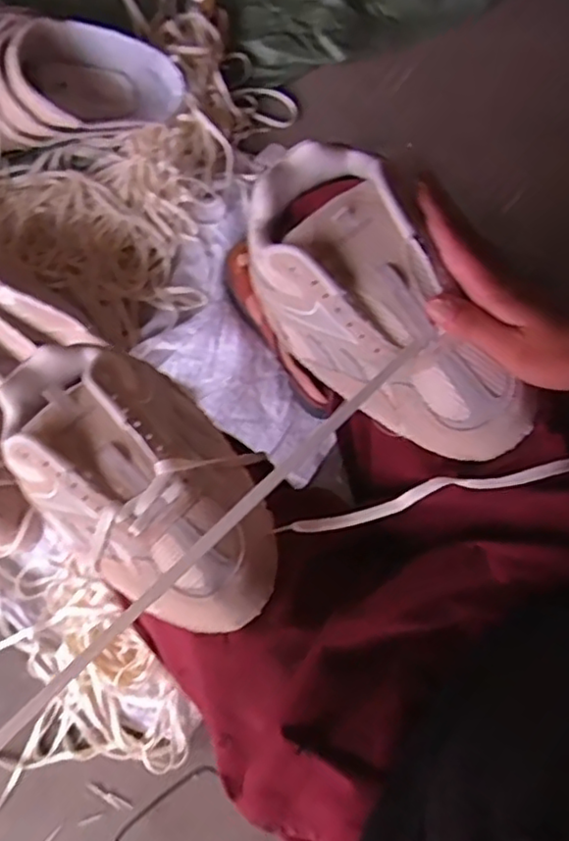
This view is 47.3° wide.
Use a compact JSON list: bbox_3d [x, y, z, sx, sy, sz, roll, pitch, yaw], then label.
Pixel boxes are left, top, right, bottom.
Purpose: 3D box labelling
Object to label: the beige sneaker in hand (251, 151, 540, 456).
[{"bbox_3d":[0.066,-0.072,0.448,0.104,0.090,0.240,-38,92,-6],"label":"beige sneaker in hand"}]

